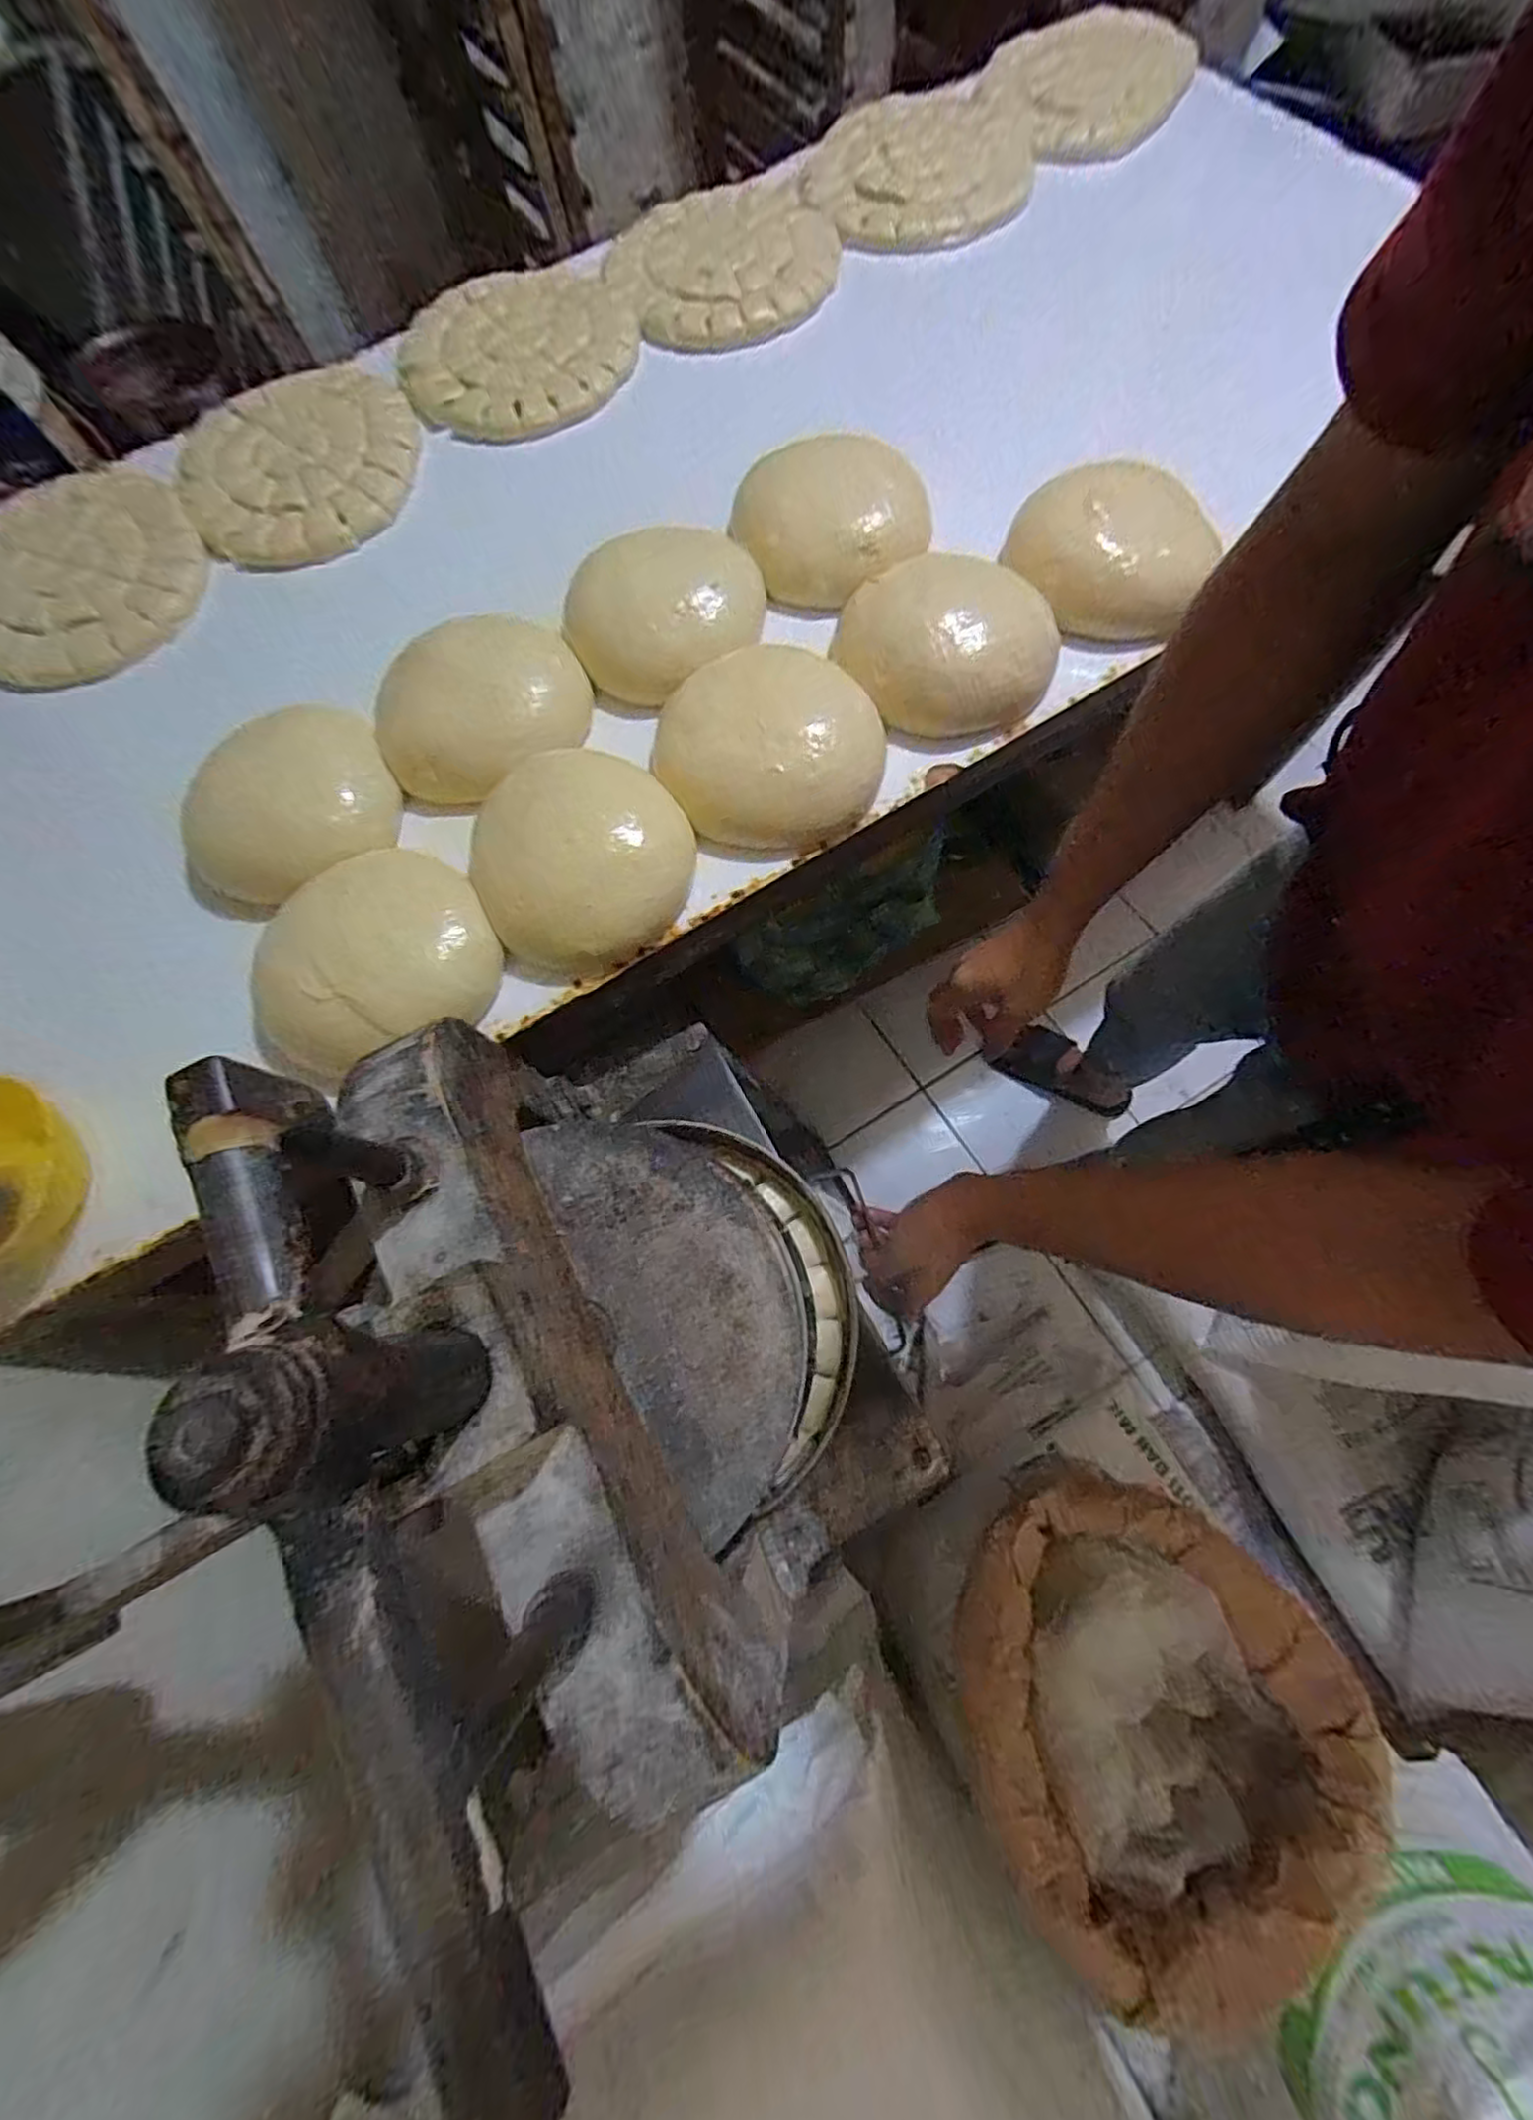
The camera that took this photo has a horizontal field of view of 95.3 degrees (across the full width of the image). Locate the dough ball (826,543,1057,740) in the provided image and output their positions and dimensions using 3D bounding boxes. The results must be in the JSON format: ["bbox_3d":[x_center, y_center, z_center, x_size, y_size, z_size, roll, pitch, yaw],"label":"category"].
[{"bbox_3d":[0.167,-0.403,0.663,0.195,0.056,0.187,-1,73,2],"label":"dough ball"}]

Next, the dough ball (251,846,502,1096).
[{"bbox_3d":[-0.337,-0.076,0.585,0.150,0.083,0.215,43,79,13],"label":"dough ball"}]

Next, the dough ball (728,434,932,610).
[{"bbox_3d":[0.059,-0.571,0.728,0.181,0.059,0.181,-1,73,2],"label":"dough ball"}]

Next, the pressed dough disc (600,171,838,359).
[{"bbox_3d":[-0.055,-1.041,0.911,0.296,0.033,0.249,-21,73,-4],"label":"pressed dough disc"}]

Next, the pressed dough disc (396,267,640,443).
[{"bbox_3d":[-0.318,-0.904,0.881,0.289,0.032,0.261,-25,74,-5],"label":"pressed dough disc"}]

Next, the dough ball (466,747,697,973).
[{"bbox_3d":[-0.168,-0.193,0.630,0.193,0.069,0.204,-1,73,2],"label":"dough ball"}]

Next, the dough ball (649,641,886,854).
[{"bbox_3d":[0.004,-0.291,0.646,0.193,0.052,0.190,-1,73,2],"label":"dough ball"}]

